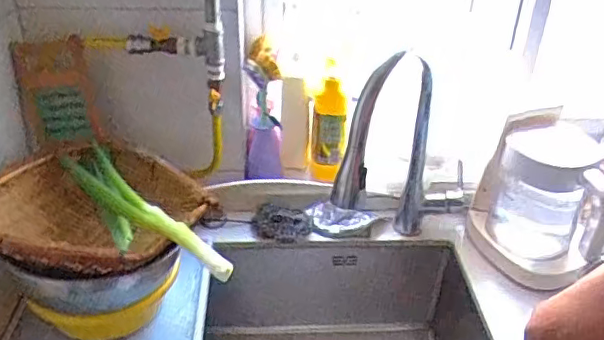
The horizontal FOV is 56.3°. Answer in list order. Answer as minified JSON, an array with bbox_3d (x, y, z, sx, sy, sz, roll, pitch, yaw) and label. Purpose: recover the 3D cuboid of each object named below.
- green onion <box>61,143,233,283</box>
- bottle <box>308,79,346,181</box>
[{"bbox_3d":[-0.218,0.066,0.748,0.071,0.056,0.353,-24,40,-34],"label":"green onion"},{"bbox_3d":[0.046,-0.064,1.016,0.062,0.204,0.054,2,32,0],"label":"bottle"}]

